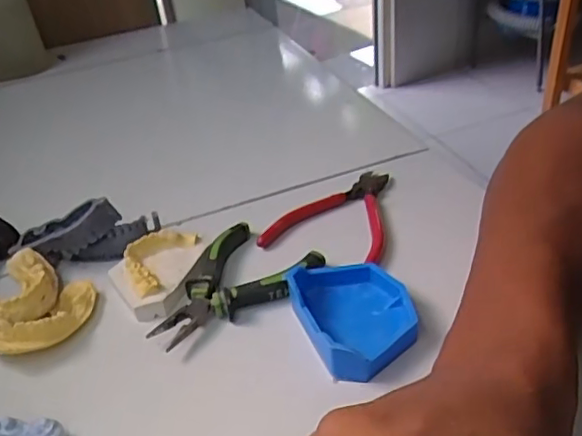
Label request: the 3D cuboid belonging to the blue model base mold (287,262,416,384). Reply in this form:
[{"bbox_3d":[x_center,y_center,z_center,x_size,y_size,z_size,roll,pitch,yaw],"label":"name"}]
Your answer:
[{"bbox_3d":[0.038,0.056,0.343,0.064,0.022,0.077,-18,38,-15],"label":"blue model base mold"}]

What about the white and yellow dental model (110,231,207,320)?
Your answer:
[{"bbox_3d":[-0.086,0.033,0.388,0.063,0.019,0.055,-29,42,-28],"label":"white and yellow dental model"}]

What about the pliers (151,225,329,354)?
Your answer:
[{"bbox_3d":[-0.039,0.044,0.373,0.075,0.015,0.107,19,43,30],"label":"pliers"}]

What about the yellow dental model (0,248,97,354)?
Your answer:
[{"bbox_3d":[-0.169,0.051,0.374,0.071,0.028,0.082,-28,42,-27],"label":"yellow dental model"}]

